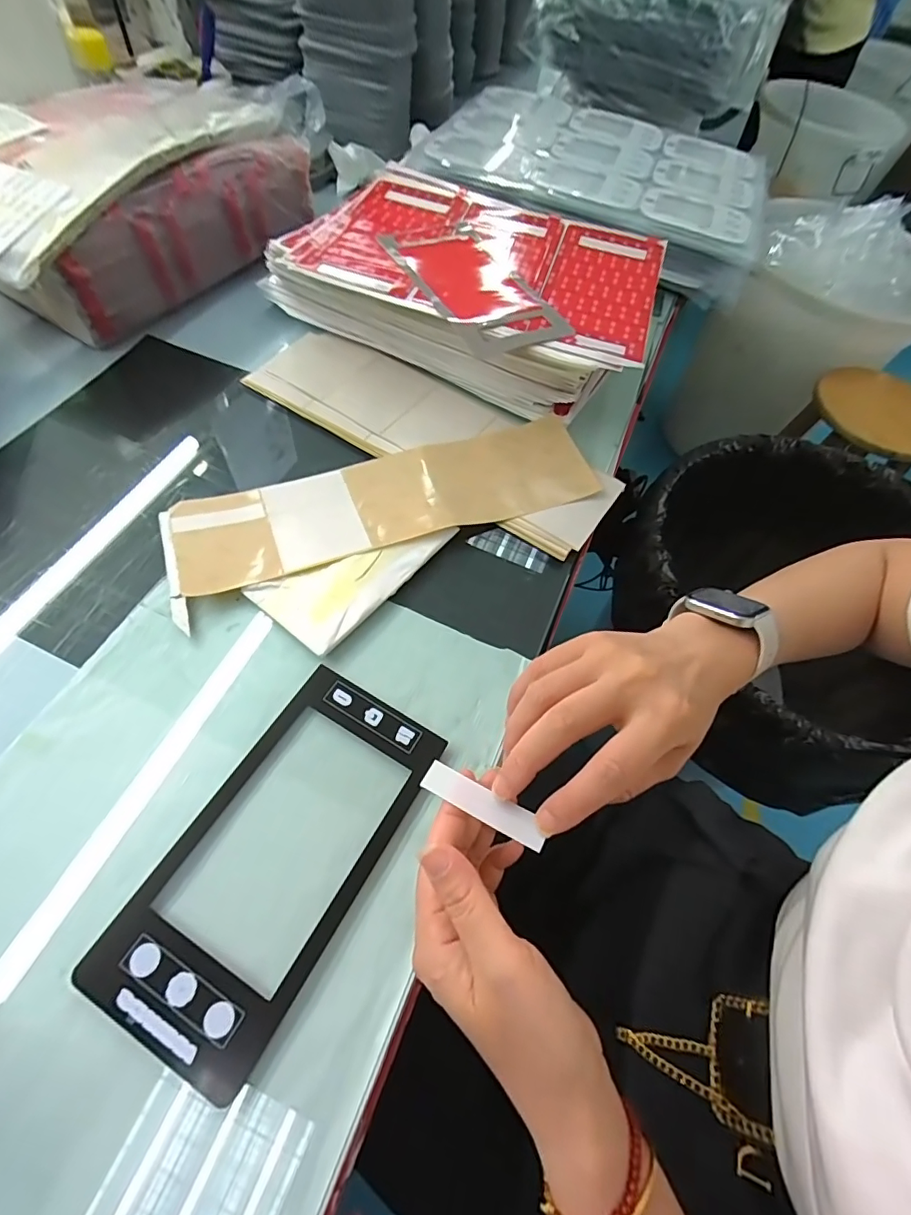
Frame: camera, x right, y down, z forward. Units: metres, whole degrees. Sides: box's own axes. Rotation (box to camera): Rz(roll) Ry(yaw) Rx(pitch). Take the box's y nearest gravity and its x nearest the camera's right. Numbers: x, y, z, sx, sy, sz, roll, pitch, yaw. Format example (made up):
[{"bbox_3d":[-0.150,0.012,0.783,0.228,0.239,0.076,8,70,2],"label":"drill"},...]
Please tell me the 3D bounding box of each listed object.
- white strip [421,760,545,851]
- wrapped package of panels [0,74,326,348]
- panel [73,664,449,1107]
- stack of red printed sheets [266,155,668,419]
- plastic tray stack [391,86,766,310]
[{"bbox_3d":[0.014,0.097,0.252,0.065,0.004,0.016,23,61,22],"label":"white strip"},{"bbox_3d":[-0.324,-0.414,0.506,0.234,0.105,0.365,34,62,13],"label":"wrapped package of panels"},{"bbox_3d":[-0.099,0.135,0.291,0.103,0.009,0.199,29,62,10],"label":"panel"},{"bbox_3d":[0.024,-0.304,0.495,0.335,0.075,0.254,28,61,9],"label":"stack of red printed sheets"},{"bbox_3d":[0.168,-0.543,0.643,0.437,0.062,0.370,21,60,5],"label":"plastic tray stack"}]

